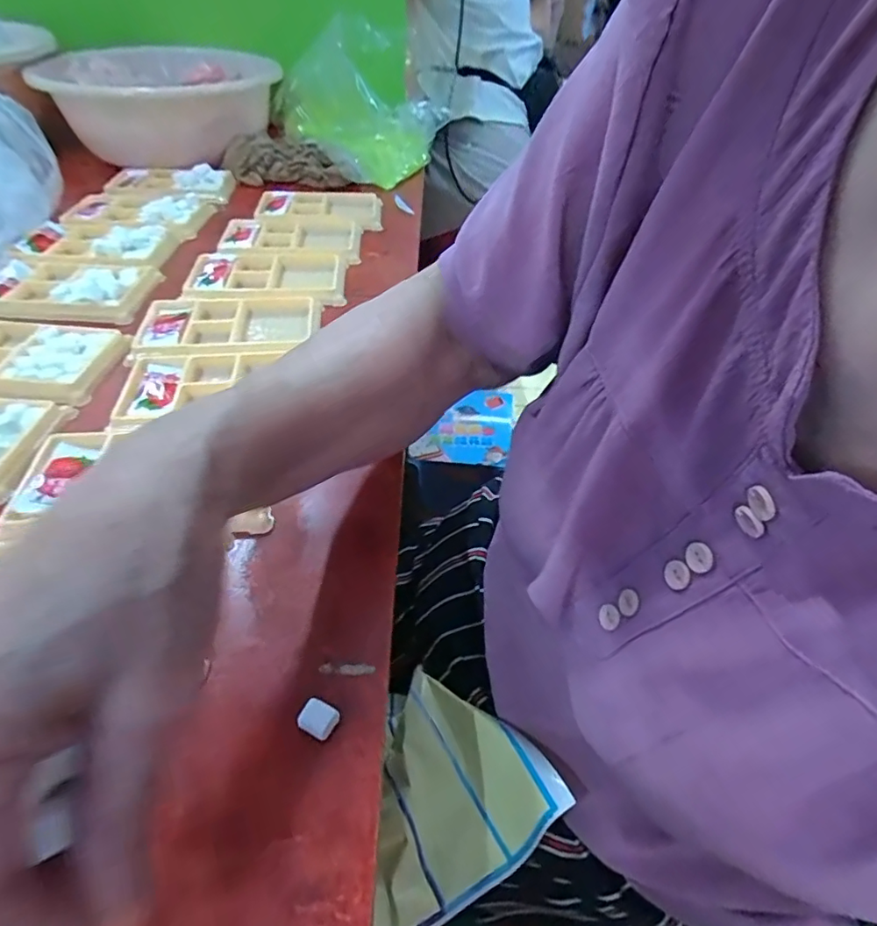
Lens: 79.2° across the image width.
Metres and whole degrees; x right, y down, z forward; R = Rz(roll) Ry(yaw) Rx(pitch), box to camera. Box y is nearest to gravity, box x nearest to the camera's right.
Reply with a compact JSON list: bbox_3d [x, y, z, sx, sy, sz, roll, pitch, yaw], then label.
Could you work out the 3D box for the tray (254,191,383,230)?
[{"bbox_3d":[-0.128,-0.278,0.582,0.131,0.017,0.081,-4,46,-9],"label":"tray"}]

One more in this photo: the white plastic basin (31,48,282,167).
[{"bbox_3d":[-0.320,-0.422,0.629,0.238,0.093,0.236,-16,49,-19],"label":"white plastic basin"}]

